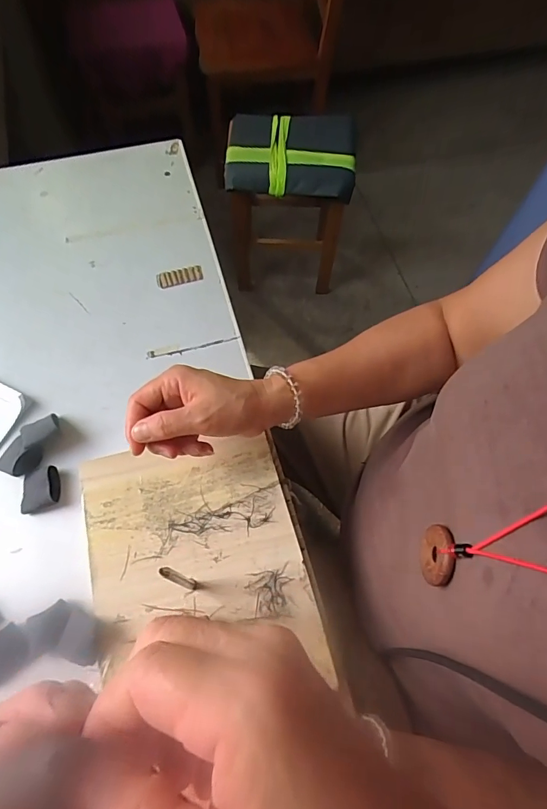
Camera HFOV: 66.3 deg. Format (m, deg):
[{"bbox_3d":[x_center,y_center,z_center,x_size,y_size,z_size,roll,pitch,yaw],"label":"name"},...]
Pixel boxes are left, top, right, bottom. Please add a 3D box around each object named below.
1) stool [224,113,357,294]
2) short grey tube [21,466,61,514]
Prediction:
[{"bbox_3d":[0.049,-0.549,1.233,0.342,0.458,0.227,3,66,-3],"label":"stool"},{"bbox_3d":[-0.229,0.083,0.413,0.034,0.015,0.040,-9,67,-5],"label":"short grey tube"}]

